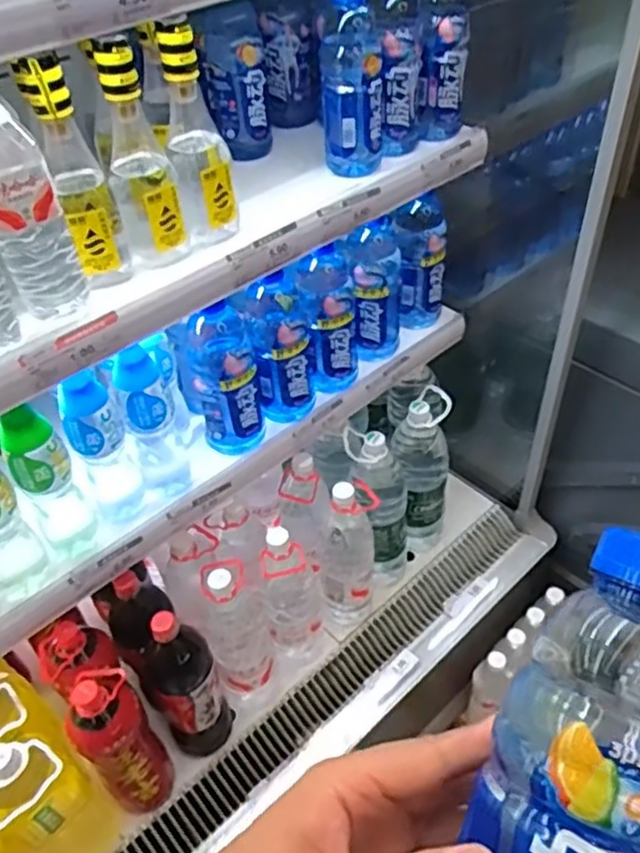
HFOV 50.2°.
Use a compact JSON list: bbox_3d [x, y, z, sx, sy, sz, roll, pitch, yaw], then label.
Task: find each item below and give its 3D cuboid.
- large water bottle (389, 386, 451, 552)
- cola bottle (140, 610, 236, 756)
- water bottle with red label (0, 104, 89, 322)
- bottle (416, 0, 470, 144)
[{"bbox_3d":[0.173,0.096,1.190,0.096,0.336,0.107,3,43,8],"label":"large water bottle"},{"bbox_3d":[-0.187,0.370,0.956,0.094,0.314,0.085,-22,45,-18],"label":"cola bottle"},{"bbox_3d":[-0.264,-0.195,0.606,0.063,0.217,0.060,-22,45,-17],"label":"water bottle with red label"},{"bbox_3d":[0.153,-0.466,0.855,0.059,0.213,0.059,3,43,8],"label":"bottle"}]

